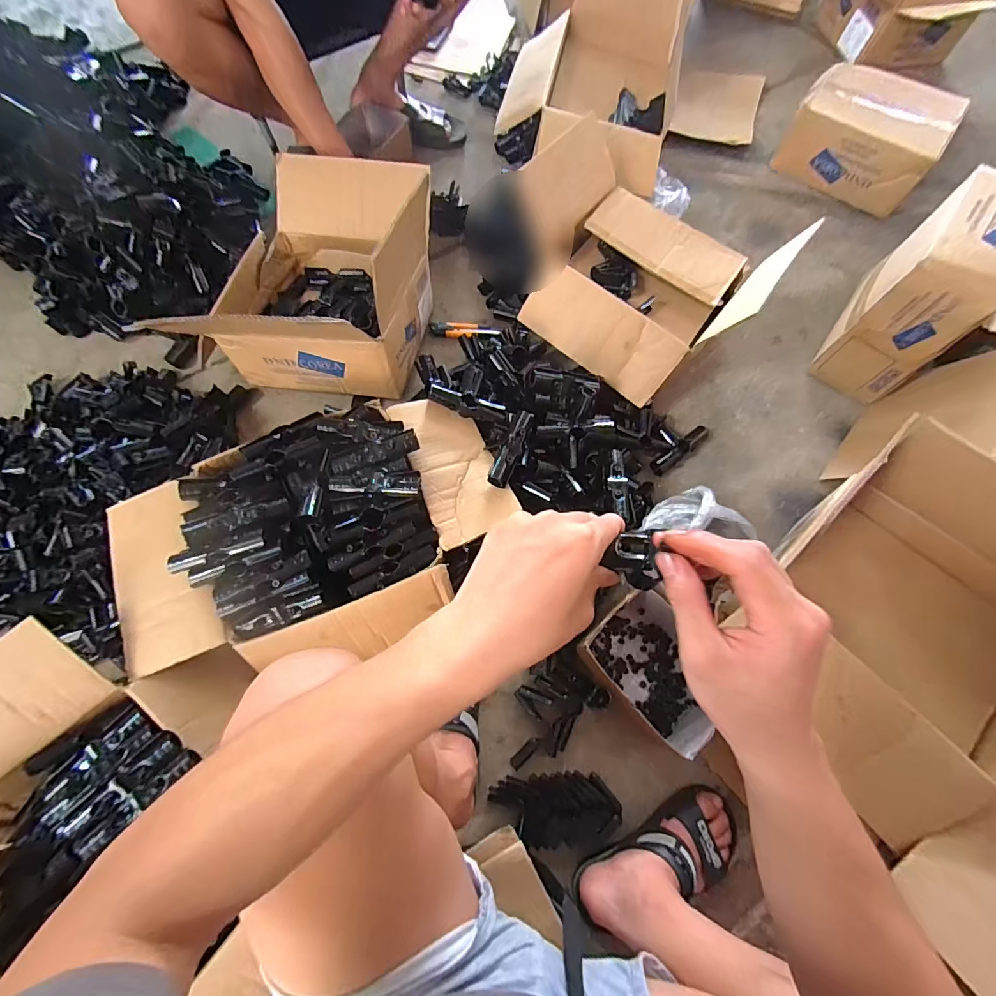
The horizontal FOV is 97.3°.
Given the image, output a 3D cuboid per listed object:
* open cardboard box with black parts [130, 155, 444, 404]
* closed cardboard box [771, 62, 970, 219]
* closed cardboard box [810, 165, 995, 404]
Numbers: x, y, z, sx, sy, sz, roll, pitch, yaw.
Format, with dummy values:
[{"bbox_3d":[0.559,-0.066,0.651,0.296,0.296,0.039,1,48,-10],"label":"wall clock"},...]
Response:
[{"bbox_3d":[-0.309,-0.392,0.796,0.333,0.267,0.448,8,70,2],"label":"open cardboard box with black parts"},{"bbox_3d":[0.911,-0.903,1.102,0.322,0.148,0.280,33,73,10],"label":"closed cardboard box"},{"bbox_3d":[0.793,-0.391,0.812,0.154,0.251,0.320,38,74,12],"label":"closed cardboard box"}]

